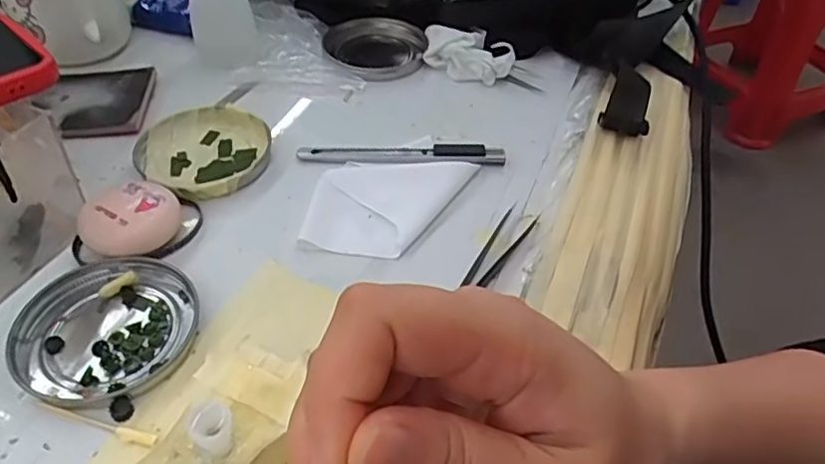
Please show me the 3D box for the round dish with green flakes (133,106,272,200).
[{"bbox_3d":[-0.125,-0.050,0.375,0.081,0.010,0.073,30,52,24],"label":"round dish with green flakes"}]

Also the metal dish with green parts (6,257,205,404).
[{"bbox_3d":[-0.141,0.044,0.284,0.075,0.008,0.075,1,44,-1],"label":"metal dish with green parts"}]

